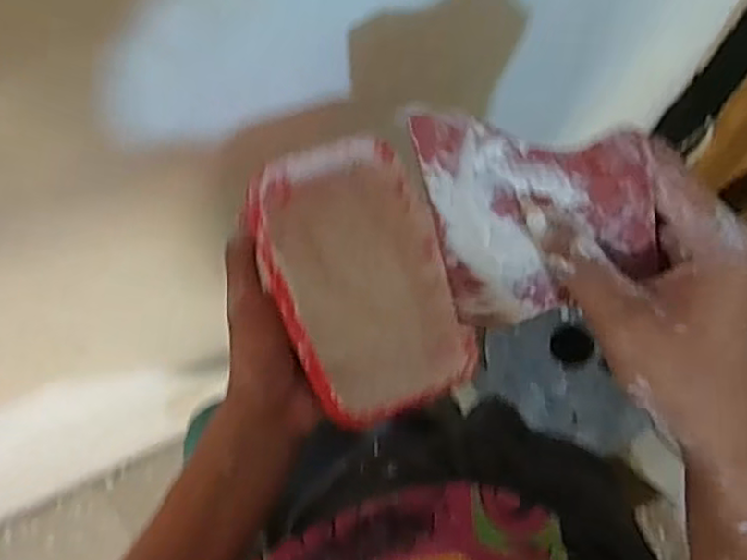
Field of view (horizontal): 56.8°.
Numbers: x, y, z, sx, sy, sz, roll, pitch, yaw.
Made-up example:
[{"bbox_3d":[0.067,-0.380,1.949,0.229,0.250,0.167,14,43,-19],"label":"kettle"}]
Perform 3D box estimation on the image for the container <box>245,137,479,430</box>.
[{"bbox_3d":[-0.008,0.001,0.424,0.093,0.080,0.156,-25,81,-3],"label":"container"}]

